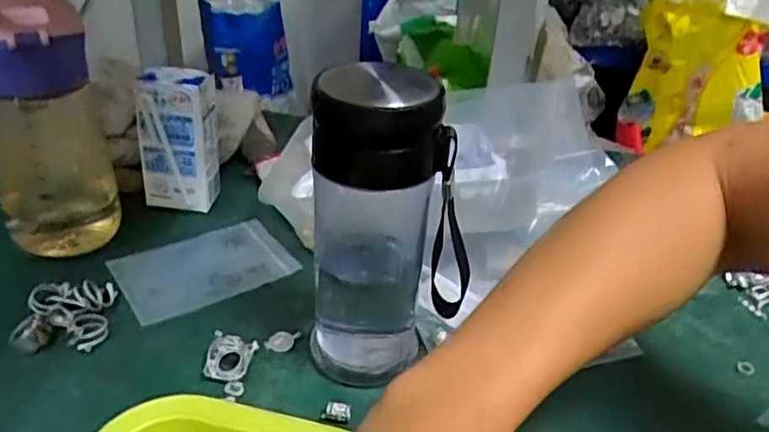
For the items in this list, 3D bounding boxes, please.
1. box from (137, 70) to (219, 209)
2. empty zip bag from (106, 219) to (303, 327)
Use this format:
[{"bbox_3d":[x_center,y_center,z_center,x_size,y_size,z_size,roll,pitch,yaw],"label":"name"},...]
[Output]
[{"bbox_3d":[-0.167,-0.067,0.526,0.062,0.119,0.047,9,32,6],"label":"box"},{"bbox_3d":[-0.133,0.036,0.479,0.121,0.004,0.079,-19,39,-33],"label":"empty zip bag"}]

